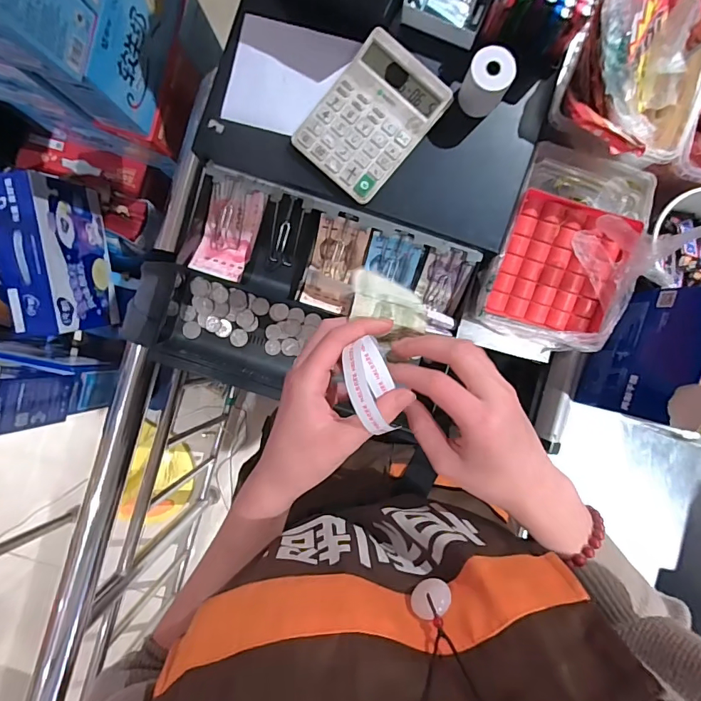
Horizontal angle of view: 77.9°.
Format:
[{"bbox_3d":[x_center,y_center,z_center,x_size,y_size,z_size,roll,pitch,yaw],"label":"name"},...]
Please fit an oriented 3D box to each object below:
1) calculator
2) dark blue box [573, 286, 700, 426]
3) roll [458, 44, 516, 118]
[{"bbox_3d":[0.024,-0.272,0.507,0.119,0.029,0.157,40,90,0],"label":"calculator"},{"bbox_3d":[0.366,0.002,0.549,0.021,0.189,0.158,18,91,-7],"label":"dark blue box"},{"bbox_3d":[0.156,-0.306,0.497,0.045,0.062,0.043,0,90,0],"label":"roll"}]

